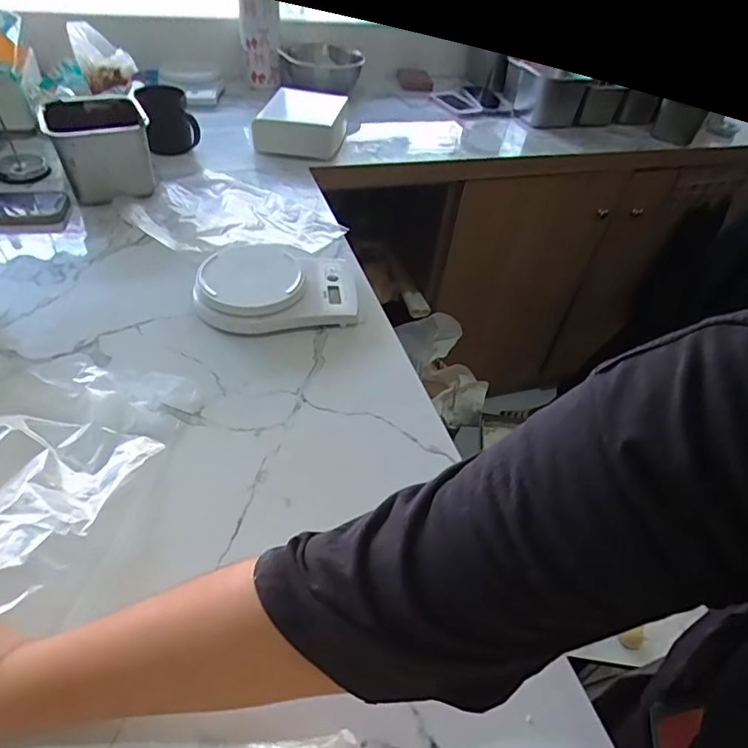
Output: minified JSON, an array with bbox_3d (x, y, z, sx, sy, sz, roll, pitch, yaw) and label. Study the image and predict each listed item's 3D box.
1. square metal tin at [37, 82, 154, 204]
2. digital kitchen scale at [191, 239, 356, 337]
[{"bbox_3d":[-0.415,-0.346,0.768,0.132,0.111,0.154,-17,51,-22],"label":"square metal tin"},{"bbox_3d":[-0.119,-0.108,0.617,0.187,0.041,0.133,-6,47,-12],"label":"digital kitchen scale"}]

